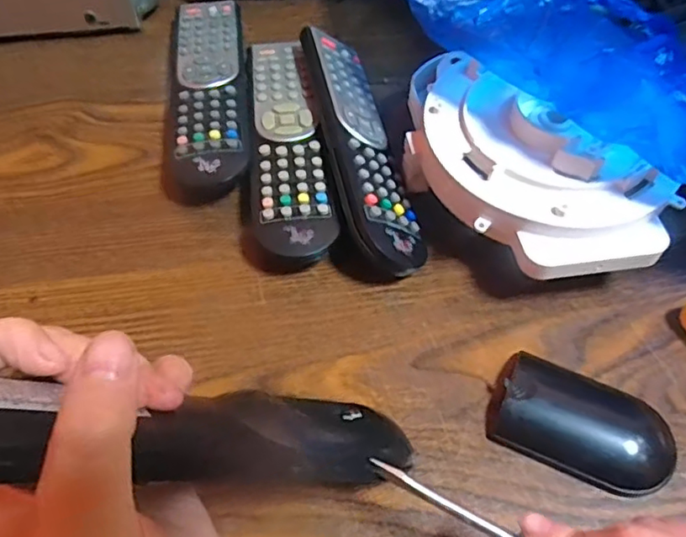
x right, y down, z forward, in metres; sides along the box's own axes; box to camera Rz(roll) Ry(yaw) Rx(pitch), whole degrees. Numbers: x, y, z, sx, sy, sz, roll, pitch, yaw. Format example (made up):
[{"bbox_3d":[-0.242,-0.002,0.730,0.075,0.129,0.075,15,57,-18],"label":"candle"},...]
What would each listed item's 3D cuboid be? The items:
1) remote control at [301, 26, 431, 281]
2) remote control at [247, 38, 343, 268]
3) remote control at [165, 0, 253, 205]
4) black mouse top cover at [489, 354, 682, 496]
[{"bbox_3d":[0.007,-0.075,0.366,0.050,0.025,0.192,10,50,-32],"label":"remote control"},{"bbox_3d":[-0.036,-0.078,0.375,0.046,0.027,0.193,-6,55,-6],"label":"remote control"},{"bbox_3d":[-0.091,-0.122,0.408,0.054,0.027,0.189,-5,55,-5],"label":"remote control"},{"bbox_3d":[0.114,0.073,0.279,0.080,0.012,0.046,21,57,13],"label":"black mouse top cover"}]

